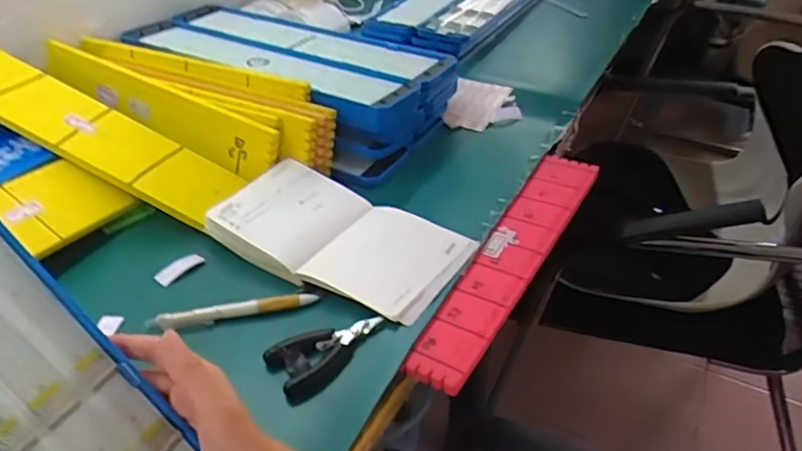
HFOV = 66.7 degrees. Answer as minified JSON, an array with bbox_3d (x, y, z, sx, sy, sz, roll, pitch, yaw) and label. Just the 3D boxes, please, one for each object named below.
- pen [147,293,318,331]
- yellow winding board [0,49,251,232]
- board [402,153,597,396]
[{"bbox_3d":[-0.147,0.074,0.536,0.143,0.013,0.012,-8,39,-11],"label":"pen"},{"bbox_3d":[-0.336,-0.101,0.664,0.328,0.022,0.084,28,43,2],"label":"yellow winding board"},{"bbox_3d":[0.109,0.022,0.585,0.060,0.004,0.347,22,43,22],"label":"board"}]

